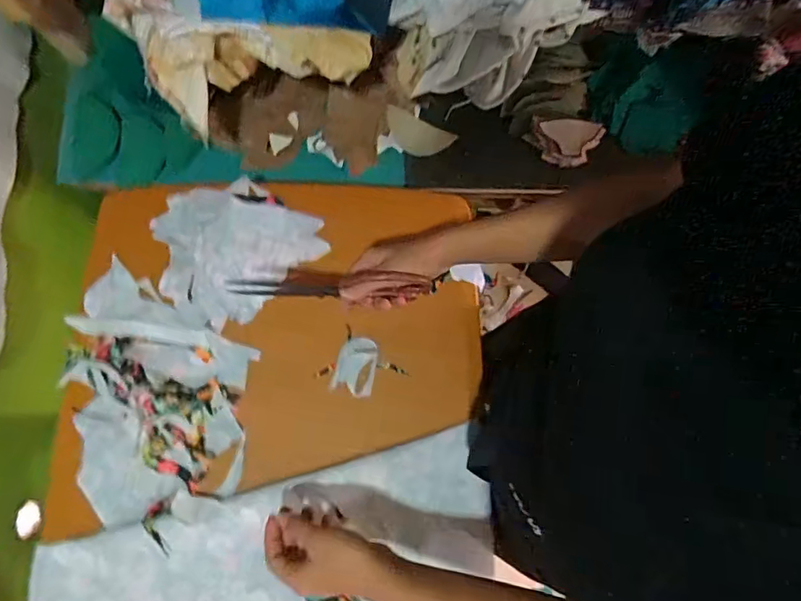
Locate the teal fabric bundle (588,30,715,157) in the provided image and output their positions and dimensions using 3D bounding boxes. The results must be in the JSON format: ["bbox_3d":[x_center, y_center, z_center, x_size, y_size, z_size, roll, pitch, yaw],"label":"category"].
[{"bbox_3d":[0.354,-0.298,0.734,0.157,0.106,0.121,22,78,2],"label":"teal fabric bundle"}]

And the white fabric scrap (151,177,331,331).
[{"bbox_3d":[-0.210,-0.062,0.625,0.187,0.029,0.172,31,80,7],"label":"white fabric scrap"}]

